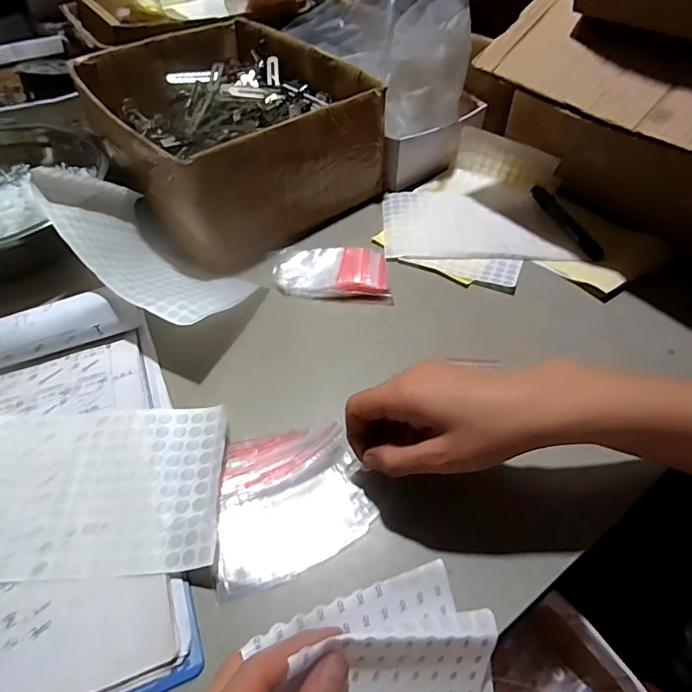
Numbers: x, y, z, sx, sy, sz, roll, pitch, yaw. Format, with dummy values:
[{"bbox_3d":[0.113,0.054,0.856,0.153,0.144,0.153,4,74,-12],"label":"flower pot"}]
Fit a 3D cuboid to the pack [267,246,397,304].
[{"bbox_3d":[-0.016,-0.075,0.491,0.121,0.023,0.064,1,50,1],"label":"pack"}]

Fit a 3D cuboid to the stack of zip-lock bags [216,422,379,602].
[{"bbox_3d":[-0.041,0.106,0.340,0.108,0.017,0.102,-14,51,-11],"label":"stack of zip-lock bags"}]

